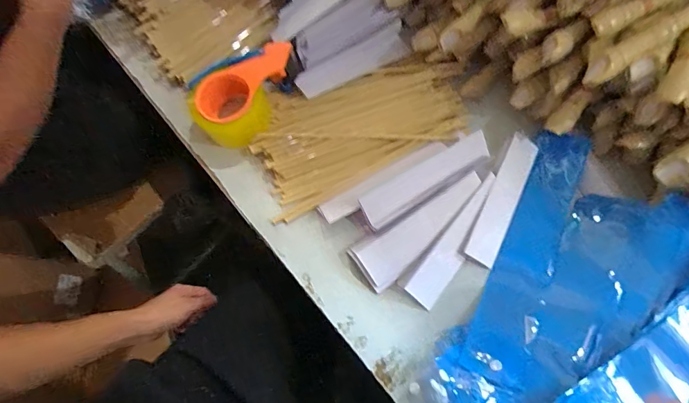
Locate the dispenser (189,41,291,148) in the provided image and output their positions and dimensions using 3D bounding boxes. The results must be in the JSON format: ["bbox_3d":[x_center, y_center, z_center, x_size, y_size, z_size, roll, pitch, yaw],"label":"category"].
[{"bbox_3d":[-0.132,-0.145,0.581,0.160,0.072,0.104,-32,69,-11],"label":"dispenser"}]

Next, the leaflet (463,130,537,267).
[{"bbox_3d":[0.206,-0.004,0.533,0.042,0.004,0.187,31,73,-5],"label":"leaflet"}]

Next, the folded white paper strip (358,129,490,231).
[{"bbox_3d":[0.105,-0.027,0.527,0.179,0.007,0.043,-30,92,-5],"label":"folded white paper strip"}]

